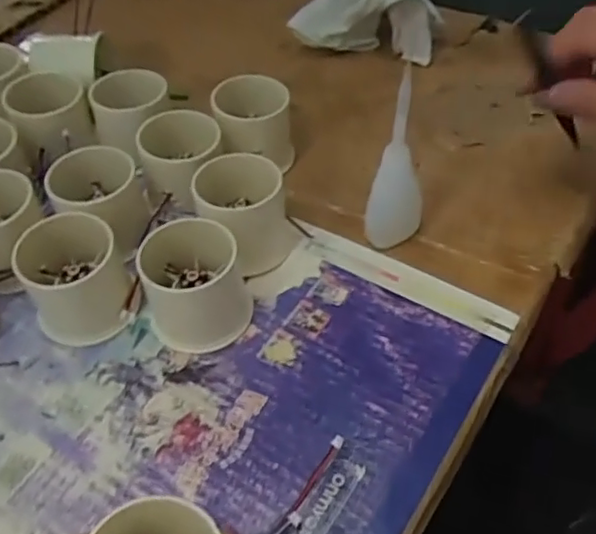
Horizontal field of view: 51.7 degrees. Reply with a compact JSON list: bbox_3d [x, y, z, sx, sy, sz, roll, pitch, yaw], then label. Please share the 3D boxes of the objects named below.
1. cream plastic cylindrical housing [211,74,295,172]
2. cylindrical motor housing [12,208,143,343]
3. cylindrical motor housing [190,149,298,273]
[{"bbox_3d":[-0.029,-0.092,0.411,0.051,0.051,0.046,-12,51,-9],"label":"cream plastic cylindrical housing"},{"bbox_3d":[-0.121,0.003,0.336,0.057,0.049,0.063,-27,54,-20],"label":"cylindrical motor housing"},{"bbox_3d":[-0.031,-0.035,0.366,0.056,0.048,0.060,-31,56,-23],"label":"cylindrical motor housing"}]

